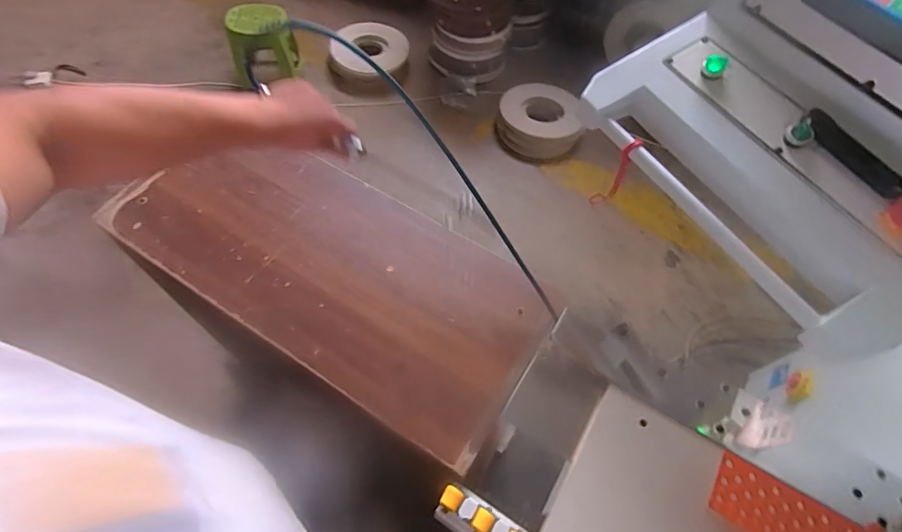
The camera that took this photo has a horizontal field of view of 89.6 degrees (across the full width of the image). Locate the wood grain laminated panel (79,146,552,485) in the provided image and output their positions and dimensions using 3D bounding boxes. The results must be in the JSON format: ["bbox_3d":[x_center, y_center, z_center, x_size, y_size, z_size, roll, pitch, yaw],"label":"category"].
[{"bbox_3d":[-0.211,-0.003,0.800,0.771,0.027,0.331,29,62,14],"label":"wood grain laminated panel"}]

